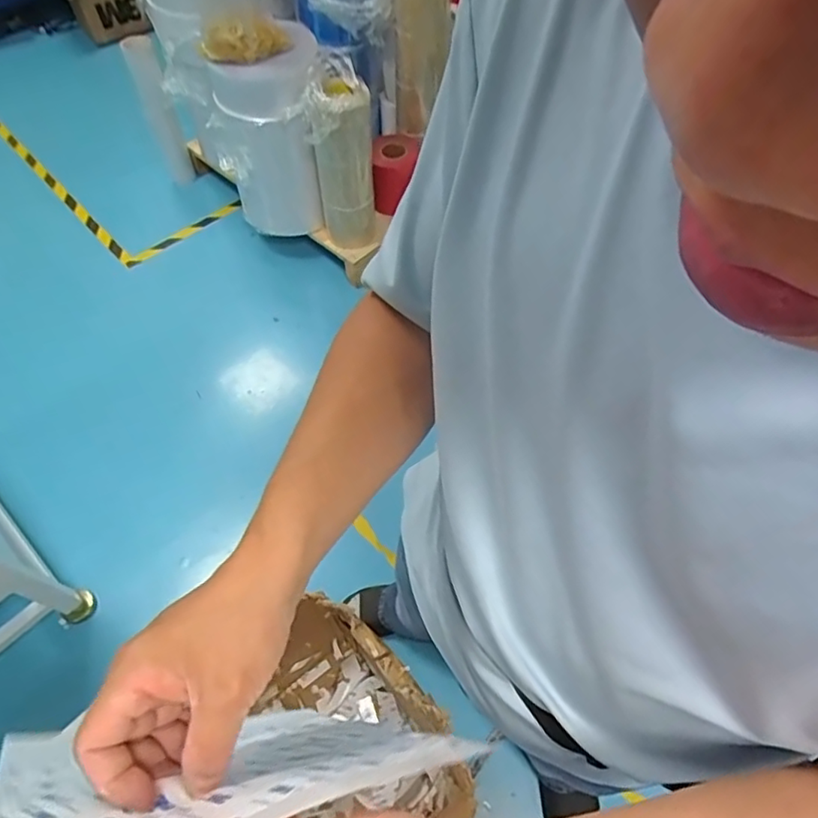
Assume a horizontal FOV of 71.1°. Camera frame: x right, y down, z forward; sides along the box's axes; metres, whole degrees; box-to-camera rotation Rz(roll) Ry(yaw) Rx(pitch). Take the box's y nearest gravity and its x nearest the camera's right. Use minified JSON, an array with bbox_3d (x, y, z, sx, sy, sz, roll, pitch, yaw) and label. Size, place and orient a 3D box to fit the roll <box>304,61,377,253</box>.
[{"bbox_3d":[-0.189,-0.715,1.680,0.180,0.510,0.187,-2,57,-2],"label":"roll"}]

